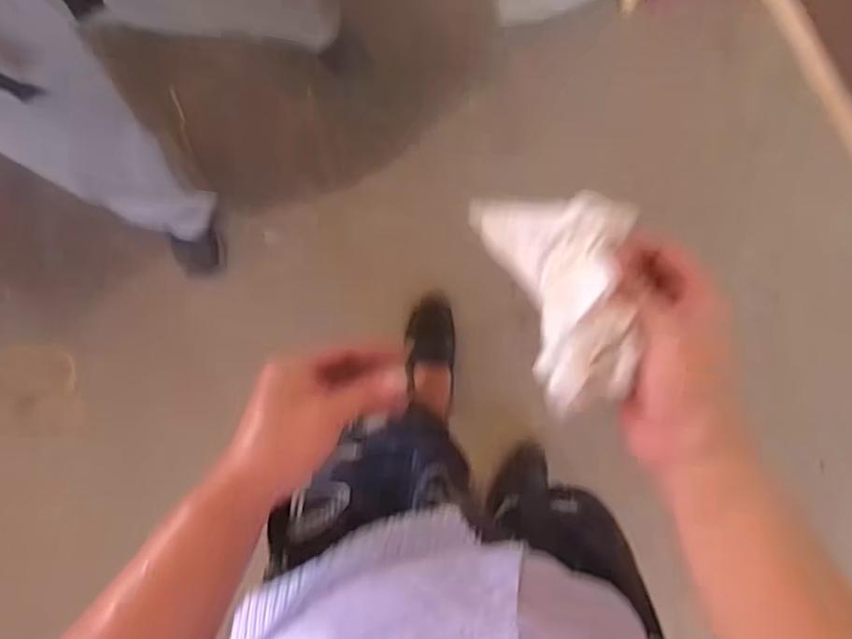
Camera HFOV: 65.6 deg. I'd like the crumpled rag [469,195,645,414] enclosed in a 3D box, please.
[{"bbox_3d":[0.080,-0.019,0.375,0.071,0.073,0.124,-19,90,6],"label":"crumpled rag"}]

